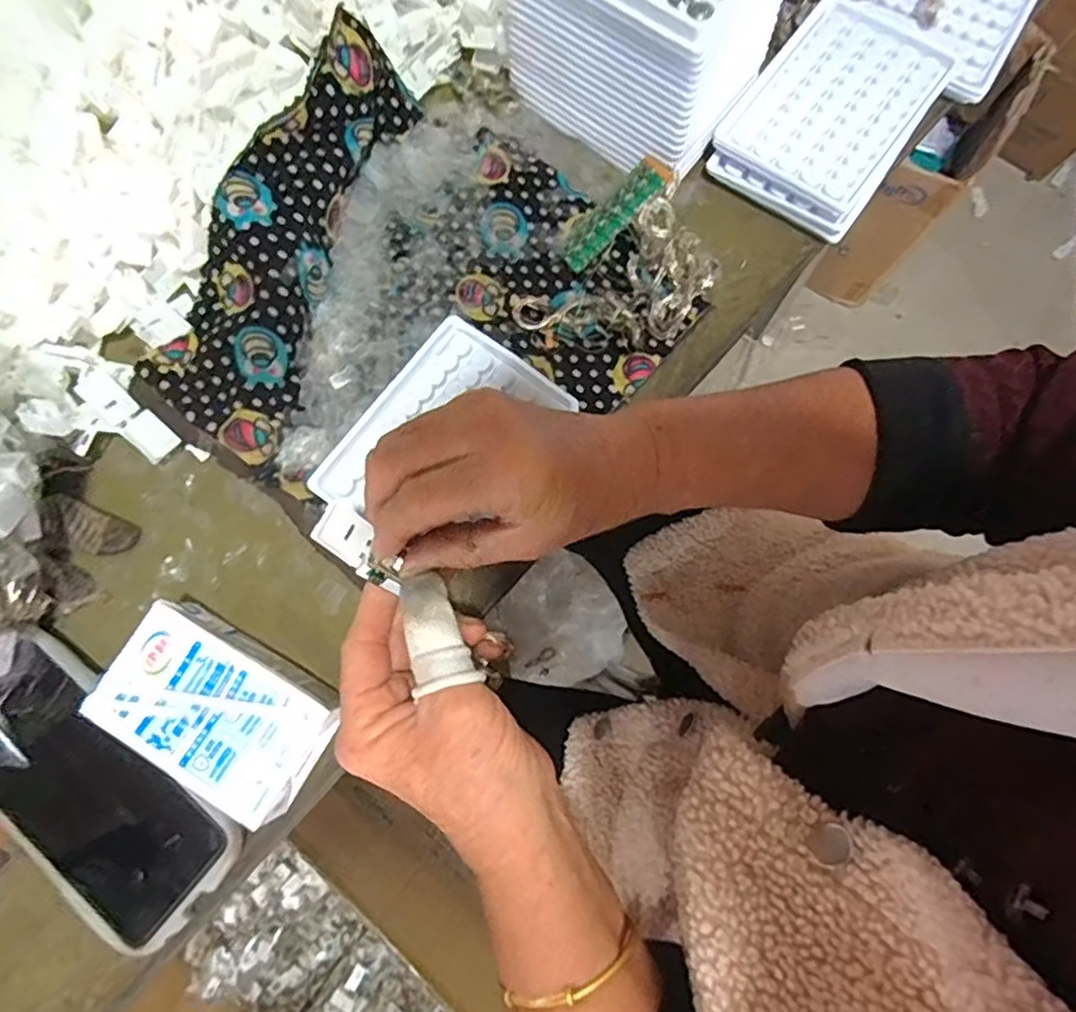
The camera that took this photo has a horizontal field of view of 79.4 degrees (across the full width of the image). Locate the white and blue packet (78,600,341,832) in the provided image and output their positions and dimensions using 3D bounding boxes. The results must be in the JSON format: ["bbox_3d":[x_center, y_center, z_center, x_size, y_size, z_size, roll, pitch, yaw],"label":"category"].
[{"bbox_3d":[-0.161,0.103,0.333,0.107,0.035,0.067,30,81,7],"label":"white and blue packet"}]

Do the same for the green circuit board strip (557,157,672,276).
[{"bbox_3d":[0.045,-0.172,0.383,0.075,0.007,0.018,-42,80,17],"label":"green circuit board strip"}]

